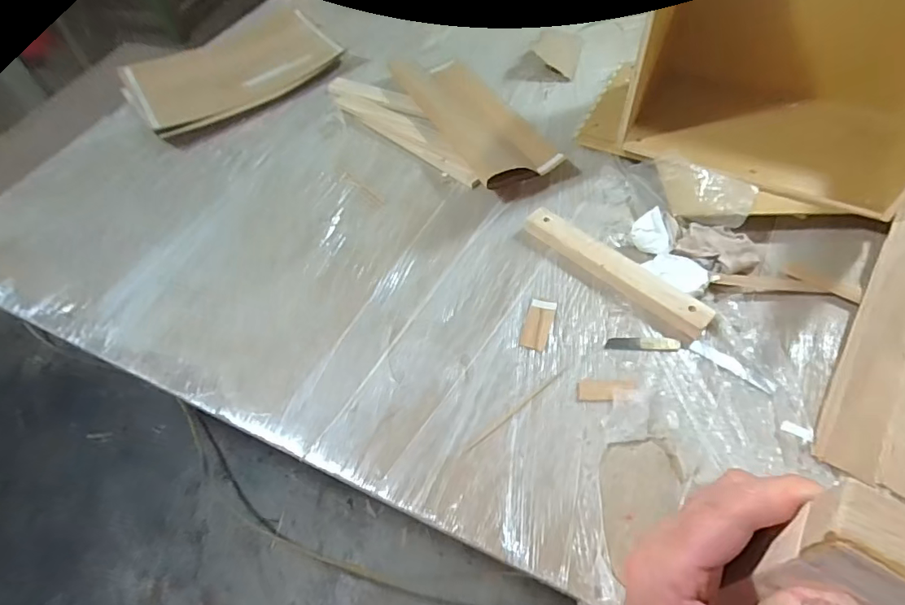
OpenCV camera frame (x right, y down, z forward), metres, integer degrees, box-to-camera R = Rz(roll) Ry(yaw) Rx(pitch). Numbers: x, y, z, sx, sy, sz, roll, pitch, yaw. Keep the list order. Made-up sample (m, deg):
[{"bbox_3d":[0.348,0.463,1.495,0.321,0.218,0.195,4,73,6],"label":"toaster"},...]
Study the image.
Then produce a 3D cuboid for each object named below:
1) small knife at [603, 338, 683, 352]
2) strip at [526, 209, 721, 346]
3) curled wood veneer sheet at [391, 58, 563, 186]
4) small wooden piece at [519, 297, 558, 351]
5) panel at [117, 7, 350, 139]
[{"bbox_3d":[0.246,0.053,0.636,0.091,0.004,0.020,2,54,7],"label":"small knife"},{"bbox_3d":[0.227,-0.047,0.705,0.047,0.027,0.286,-39,60,-22],"label":"strip"},{"bbox_3d":[0.032,-0.360,0.918,0.169,0.043,0.431,-23,55,-11],"label":"curled wood veneer sheet"},{"bbox_3d":[0.116,0.029,0.662,0.035,0.005,0.080,14,56,14],"label":"small wooden piece"},{"bbox_3d":[-0.451,-0.502,1.020,0.247,0.072,0.451,35,64,26],"label":"panel"}]

